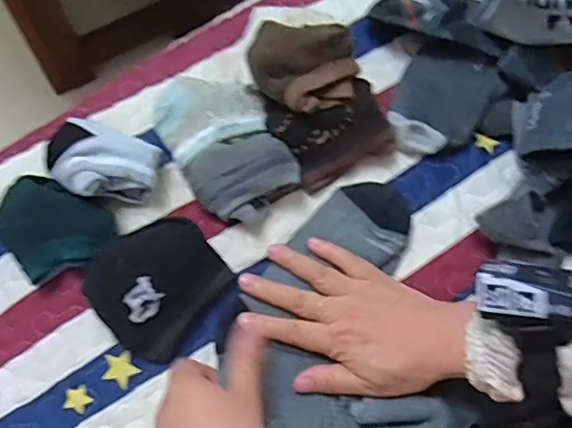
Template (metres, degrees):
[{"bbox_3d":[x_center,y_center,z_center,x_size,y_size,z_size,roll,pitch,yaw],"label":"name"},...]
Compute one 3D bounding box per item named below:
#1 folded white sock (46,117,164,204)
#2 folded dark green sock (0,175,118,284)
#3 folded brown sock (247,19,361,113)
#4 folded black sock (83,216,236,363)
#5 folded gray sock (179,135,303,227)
[{"bbox_3d":[-0.145,-0.039,0.449,0.088,0.034,0.060,22,69,6],"label":"folded white sock"},{"bbox_3d":[-0.174,0.009,0.433,0.073,0.028,0.083,-37,75,-16],"label":"folded dark green sock"},{"bbox_3d":[0.013,-0.114,0.441,0.081,0.034,0.064,3,68,-2],"label":"folded brown sock"},{"bbox_3d":[-0.096,0.050,0.424,0.080,0.058,0.096,33,70,10],"label":"folded black sock"},{"bbox_3d":[-0.034,-0.030,0.462,0.076,0.044,0.069,-41,76,-17],"label":"folded gray sock"}]

